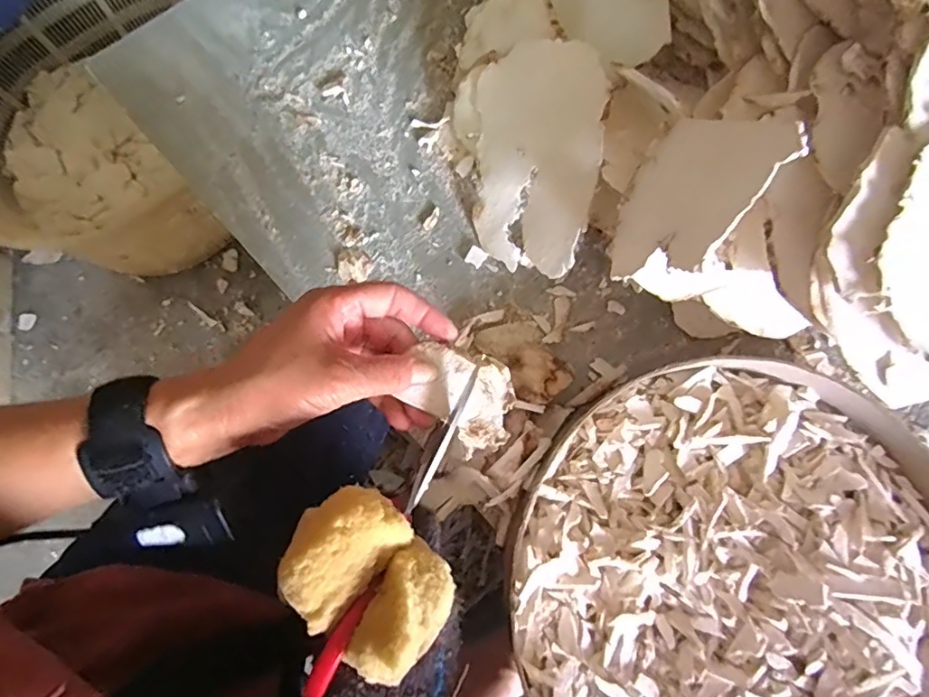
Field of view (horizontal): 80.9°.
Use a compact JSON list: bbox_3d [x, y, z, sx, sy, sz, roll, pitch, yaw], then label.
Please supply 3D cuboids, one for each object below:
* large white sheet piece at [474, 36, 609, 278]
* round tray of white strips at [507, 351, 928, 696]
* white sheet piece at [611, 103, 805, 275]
[{"bbox_3d":[0.048,-0.139,0.401,0.105,0.007,0.157,14,105,34],"label":"large white sheet piece"},{"bbox_3d":[0.184,0.158,0.346,0.302,0.040,0.302,0,77,0],"label":"round tray of white strips"},{"bbox_3d":[0.126,-0.089,0.313,0.007,0.115,0.075,11,41,-36],"label":"white sheet piece"}]

